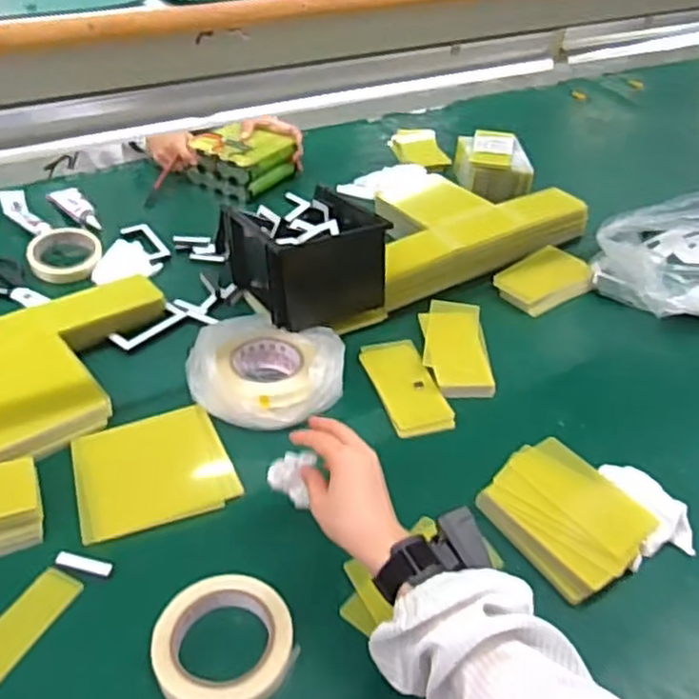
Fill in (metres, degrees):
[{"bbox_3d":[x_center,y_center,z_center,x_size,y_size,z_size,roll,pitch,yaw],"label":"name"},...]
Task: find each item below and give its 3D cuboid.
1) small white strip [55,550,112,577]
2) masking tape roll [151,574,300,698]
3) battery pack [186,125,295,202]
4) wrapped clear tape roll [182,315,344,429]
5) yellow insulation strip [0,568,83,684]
[{"bbox_3d":[-0.244,0.196,0.629,0.053,0.004,0.013,9,42,8],"label":"small white strip"},{"bbox_3d":[-0.104,0.243,0.569,0.110,0.021,0.110,1,41,-1],"label":"masking tape roll"},{"bbox_3d":[-0.187,-0.327,1.204,0.147,0.085,0.130,21,43,21],"label":"battery pack"},{"bbox_3d":[-0.095,0.019,0.810,0.159,0.069,0.161,1,41,-1],"label":"wrapped clear tape roll"},{"bbox_3d":[-0.279,0.235,0.586,0.042,0.007,0.107,19,44,18],"label":"yellow insulation strip"}]

